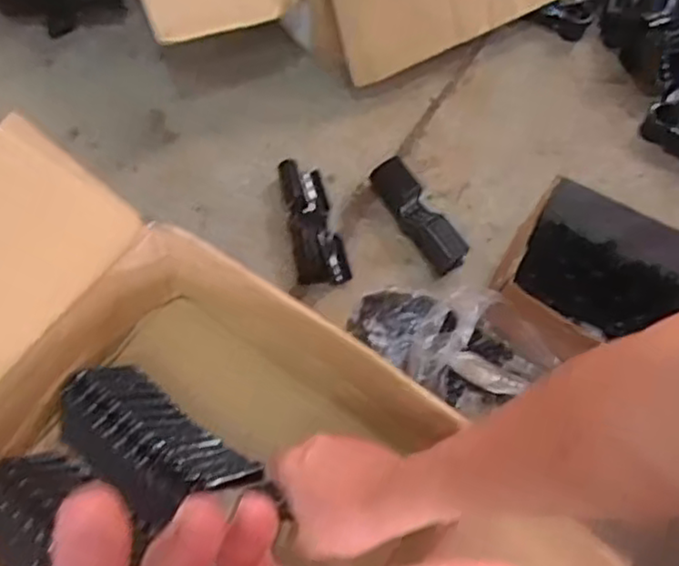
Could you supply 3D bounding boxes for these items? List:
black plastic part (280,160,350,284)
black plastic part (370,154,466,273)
[{"bbox_3d":[-0.026,-0.063,0.705,0.050,0.021,0.138,-8,67,-7],"label":"black plastic part"},{"bbox_3d":[0.080,-0.069,0.699,0.034,0.042,0.127,-32,72,-16],"label":"black plastic part"}]

